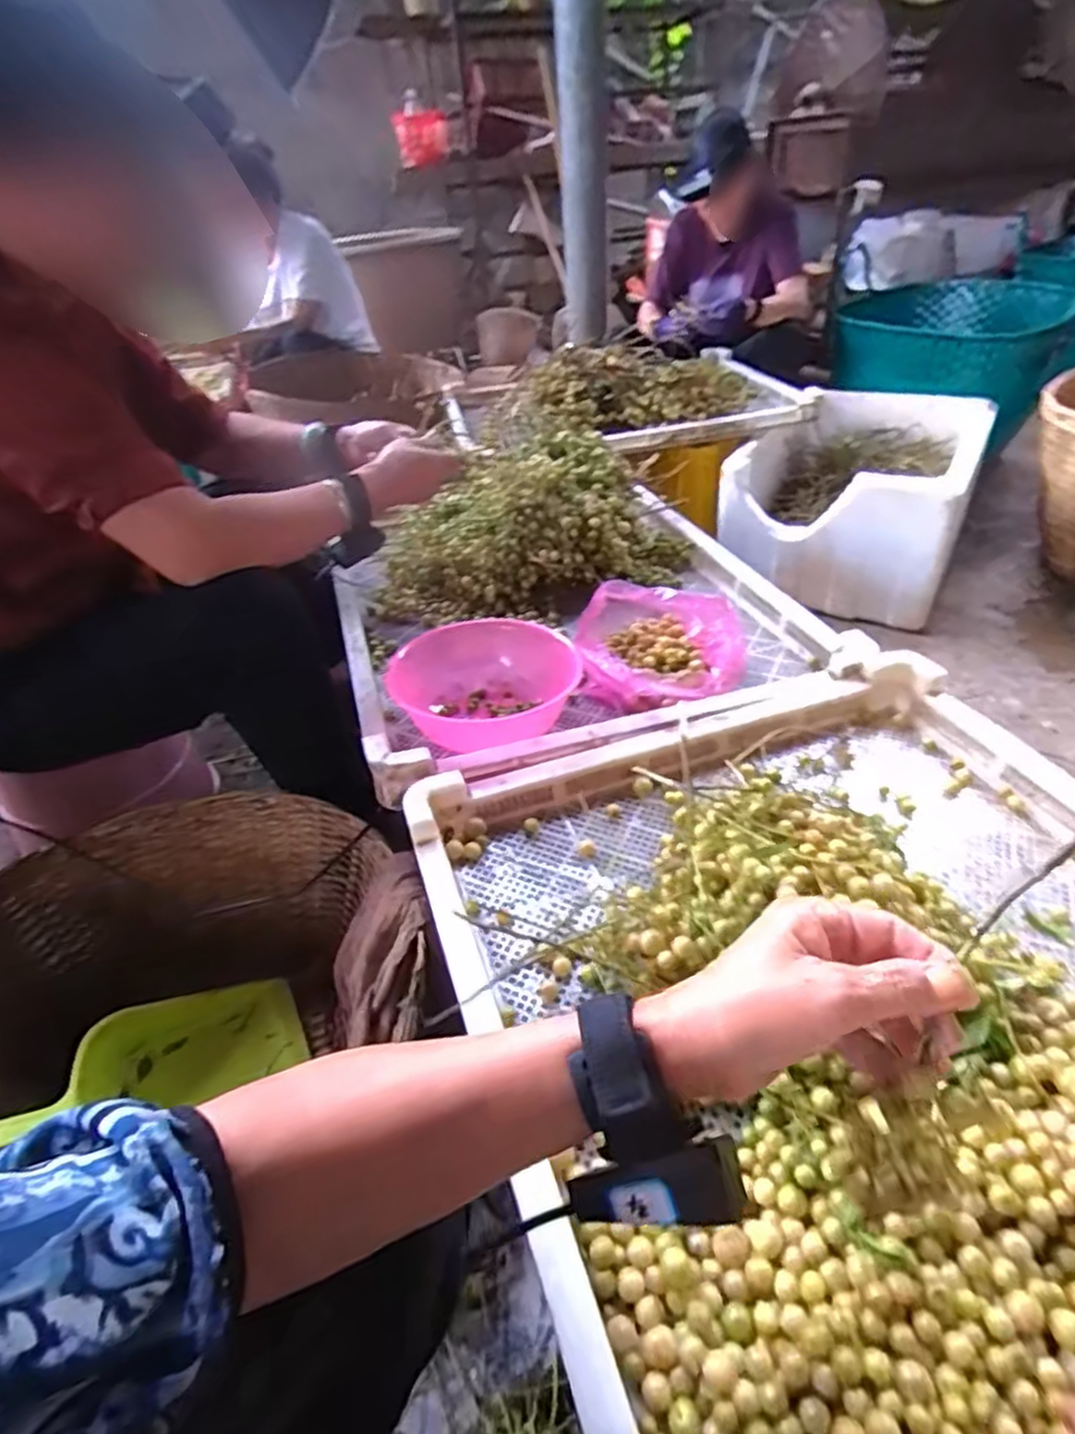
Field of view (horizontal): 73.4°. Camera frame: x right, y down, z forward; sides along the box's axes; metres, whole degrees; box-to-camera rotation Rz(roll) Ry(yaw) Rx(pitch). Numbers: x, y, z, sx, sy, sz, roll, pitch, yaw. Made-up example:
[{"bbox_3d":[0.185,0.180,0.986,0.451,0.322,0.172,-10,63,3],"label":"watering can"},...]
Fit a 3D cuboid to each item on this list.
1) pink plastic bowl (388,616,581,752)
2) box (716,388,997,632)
[{"bbox_3d":[-0.054,-0.039,0.830,0.197,0.074,0.174,5,40,12],"label":"pink plastic bowl"},{"bbox_3d":[0.721,-0.506,1.637,0.438,0.287,0.603,18,45,26],"label":"box"}]

